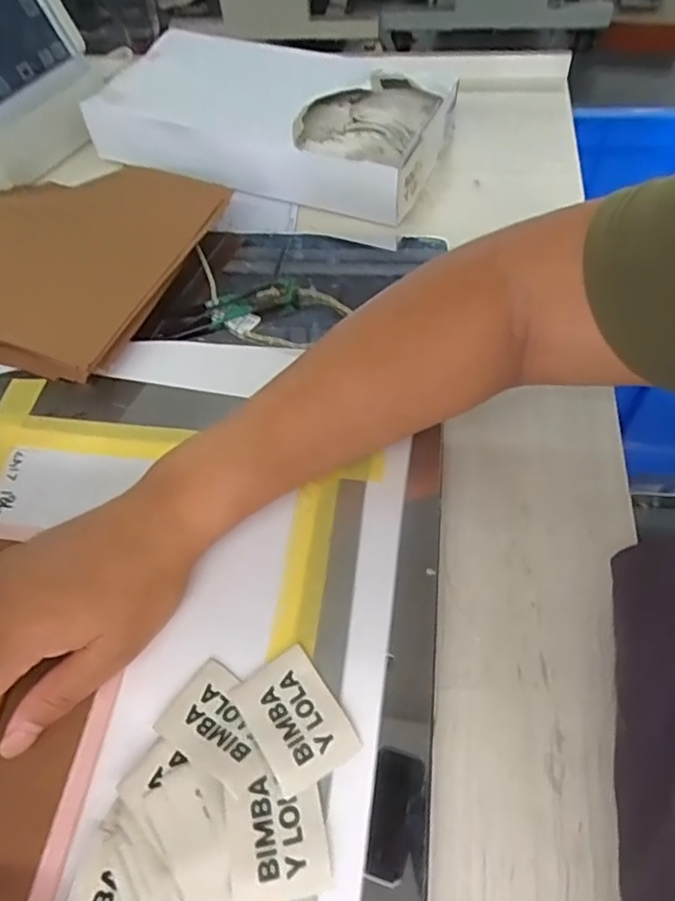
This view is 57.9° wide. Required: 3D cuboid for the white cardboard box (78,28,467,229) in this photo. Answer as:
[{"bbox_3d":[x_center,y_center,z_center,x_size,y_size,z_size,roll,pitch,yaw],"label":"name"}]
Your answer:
[{"bbox_3d":[-0.061,-0.302,0.549,0.307,0.055,0.142,18,60,17],"label":"white cardboard box"}]

